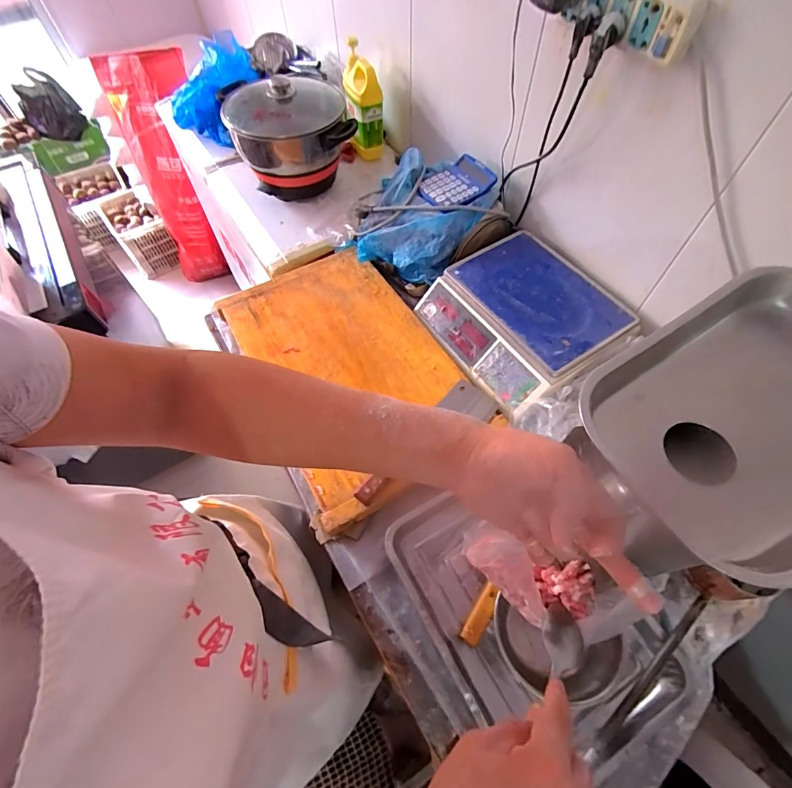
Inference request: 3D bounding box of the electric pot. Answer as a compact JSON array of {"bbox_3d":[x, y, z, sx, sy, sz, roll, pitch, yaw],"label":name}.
[{"bbox_3d":[-0.258,-0.631,1.026,0.282,0.242,0.236,-17,60,-8],"label":"electric pot"}]

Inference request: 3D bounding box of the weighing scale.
[{"bbox_3d":[0.256,-0.164,0.809,0.314,0.078,0.333,-30,63,-15],"label":"weighing scale"}]

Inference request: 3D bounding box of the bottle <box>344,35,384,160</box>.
[{"bbox_3d":[-0.086,-0.783,1.095,0.098,0.250,0.104,-4,59,0],"label":"bottle"}]

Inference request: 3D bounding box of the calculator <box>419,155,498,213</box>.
[{"bbox_3d":[0.132,-0.461,0.884,0.148,0.029,0.117,-28,62,-14],"label":"calculator"}]

